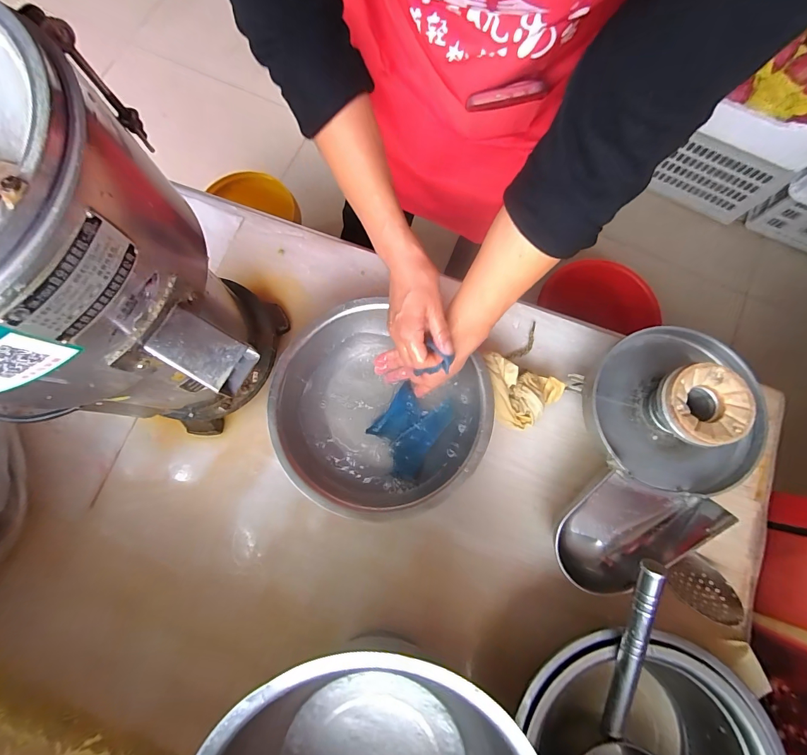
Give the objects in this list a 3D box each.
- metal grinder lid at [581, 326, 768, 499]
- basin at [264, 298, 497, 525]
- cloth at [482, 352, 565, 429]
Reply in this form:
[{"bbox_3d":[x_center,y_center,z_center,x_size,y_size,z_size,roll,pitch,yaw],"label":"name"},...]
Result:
[{"bbox_3d":[0.392,0.050,0.506,0.219,0.098,0.238,0,78,-1],"label":"metal grinder lid"},{"bbox_3d":[-0.034,0.046,0.559,0.308,0.085,0.302,0,78,-1],"label":"basin"},{"bbox_3d":[0.174,0.027,0.567,0.127,0.072,0.090,21,78,3],"label":"cloth"}]

